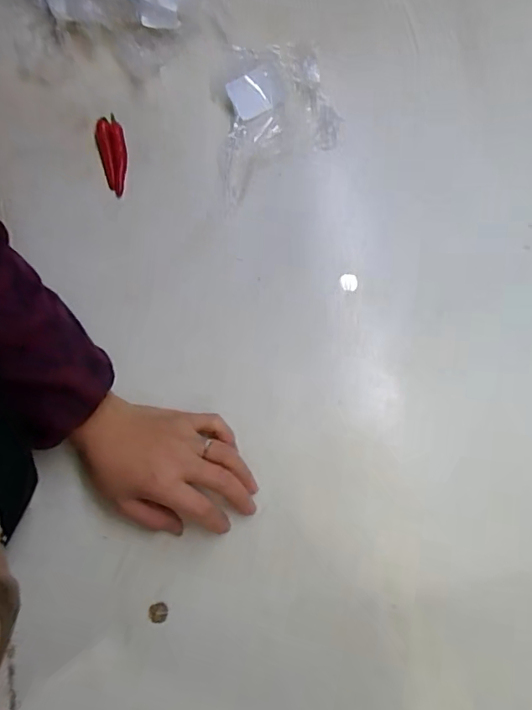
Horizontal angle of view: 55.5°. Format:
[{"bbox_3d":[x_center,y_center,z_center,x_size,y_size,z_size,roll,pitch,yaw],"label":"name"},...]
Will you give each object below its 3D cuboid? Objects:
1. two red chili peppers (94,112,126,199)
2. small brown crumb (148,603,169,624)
[{"bbox_3d":[-0.151,-0.198,0.503,0.028,0.020,0.079,-17,77,-4],"label":"two red chili peppers"},{"bbox_3d":[-0.087,0.209,0.408,0.016,0.004,0.015,0,76,0],"label":"small brown crumb"}]

